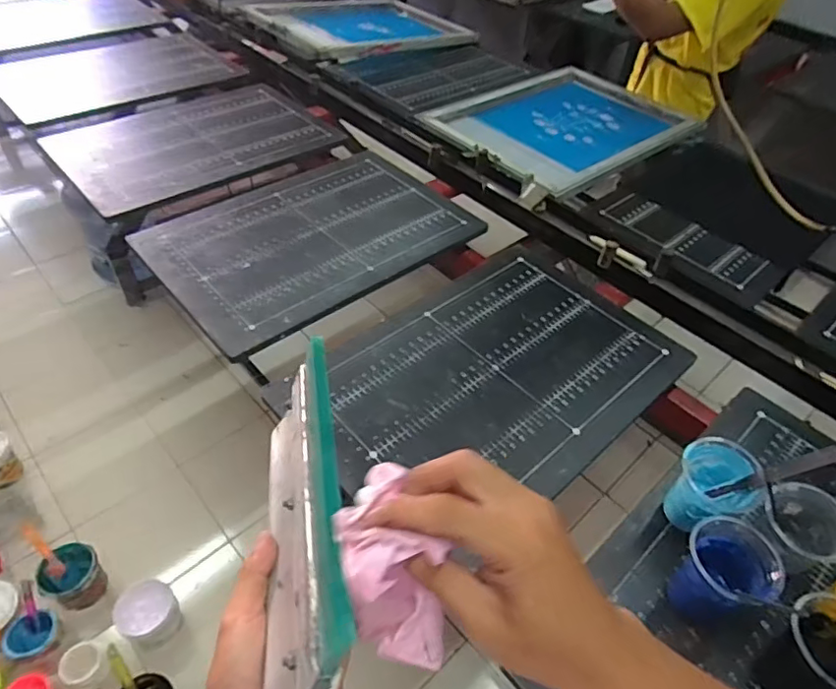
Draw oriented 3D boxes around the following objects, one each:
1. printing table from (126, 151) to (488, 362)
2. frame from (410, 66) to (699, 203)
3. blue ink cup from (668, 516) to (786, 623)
[{"bbox_3d":[-0.211,-0.225,1.119,0.593,0.036,0.399,-32,57,-31],"label":"printing table"},{"bbox_3d":[0.409,-0.625,1.531,0.762,0.044,0.505,-31,56,-31],"label":"frame"},{"bbox_3d":[0.330,0.260,0.618,0.085,0.127,0.085,3,46,-3],"label":"blue ink cup"}]

